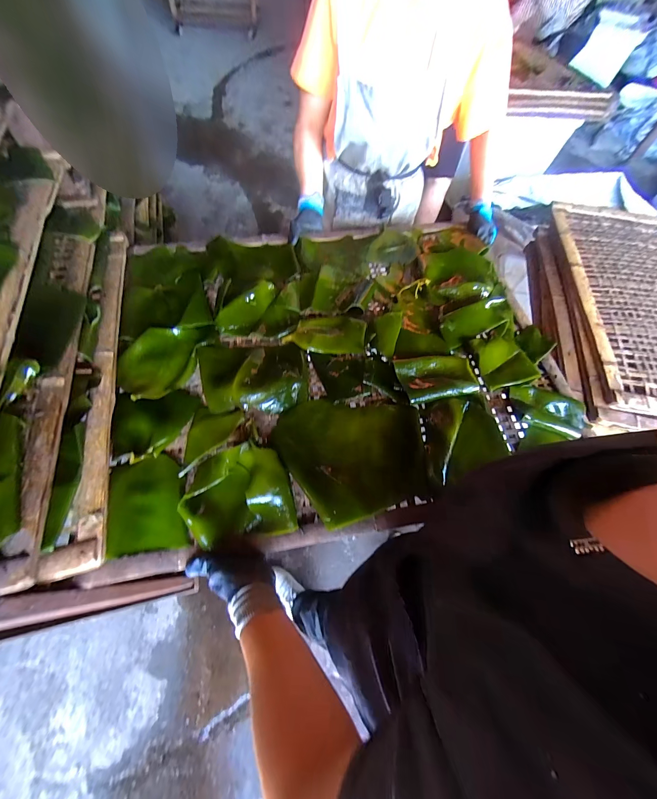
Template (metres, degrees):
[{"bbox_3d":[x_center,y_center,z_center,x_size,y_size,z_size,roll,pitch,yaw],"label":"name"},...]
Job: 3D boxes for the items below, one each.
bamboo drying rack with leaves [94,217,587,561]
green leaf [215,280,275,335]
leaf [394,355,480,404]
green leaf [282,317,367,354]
[{"bbox_3d":[0.016,-0.131,0.697,0.920,0.070,0.763,-8,62,-6],"label":"bamboo drying rack with leaves"},{"bbox_3d":[-0.182,-0.208,0.696,0.065,0.039,0.165,29,57,9],"label":"green leaf"},{"bbox_3d":[0.221,-0.050,0.636,0.149,0.025,0.101,-9,62,-7],"label":"leaf"},{"bbox_3d":[-0.005,-0.142,0.675,0.176,0.021,0.092,-8,62,-7],"label":"green leaf"}]

